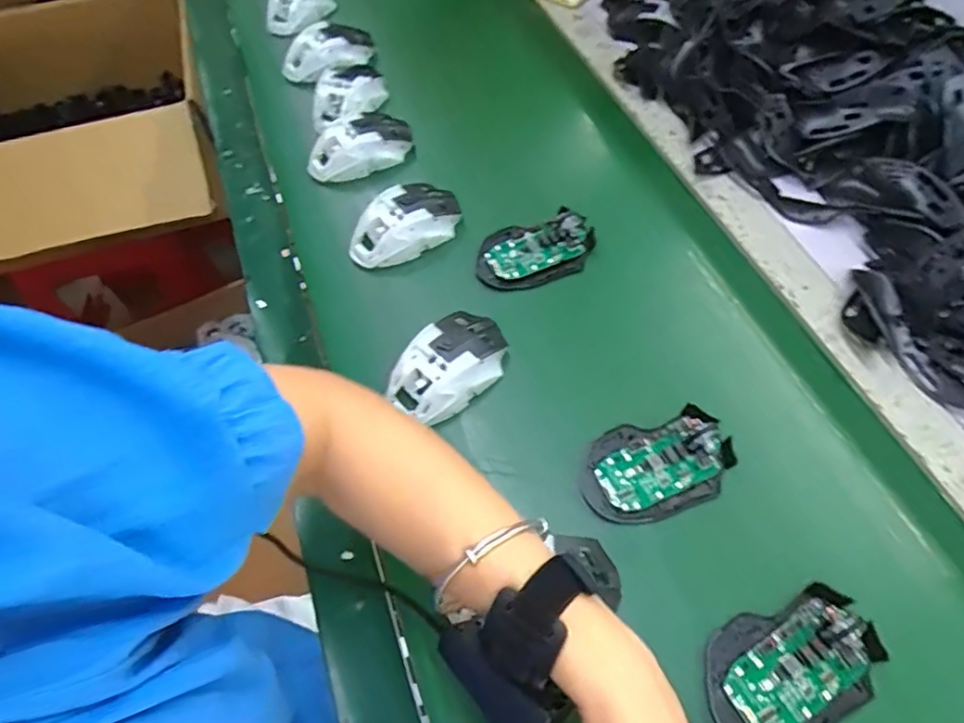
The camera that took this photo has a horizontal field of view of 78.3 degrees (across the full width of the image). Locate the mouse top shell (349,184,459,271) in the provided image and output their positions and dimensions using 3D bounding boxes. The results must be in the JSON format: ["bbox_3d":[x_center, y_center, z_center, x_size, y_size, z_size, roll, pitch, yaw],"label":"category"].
[{"bbox_3d":[-0.075,-0.134,0.572,0.117,0.036,0.064,-28,62,-13],"label":"mouse top shell"}]

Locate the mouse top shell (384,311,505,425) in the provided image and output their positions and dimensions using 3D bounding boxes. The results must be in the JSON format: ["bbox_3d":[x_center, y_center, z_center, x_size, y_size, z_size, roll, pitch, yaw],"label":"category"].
[{"bbox_3d":[-0.026,0.004,0.486,0.064,0.033,0.103,32,65,20],"label":"mouse top shell"}]

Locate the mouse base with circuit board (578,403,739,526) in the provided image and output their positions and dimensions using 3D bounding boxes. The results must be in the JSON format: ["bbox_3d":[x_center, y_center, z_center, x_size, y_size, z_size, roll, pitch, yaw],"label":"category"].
[{"bbox_3d":[0.129,0.075,0.440,0.113,0.023,0.073,-17,60,-8],"label":"mouse base with circuit board"}]

